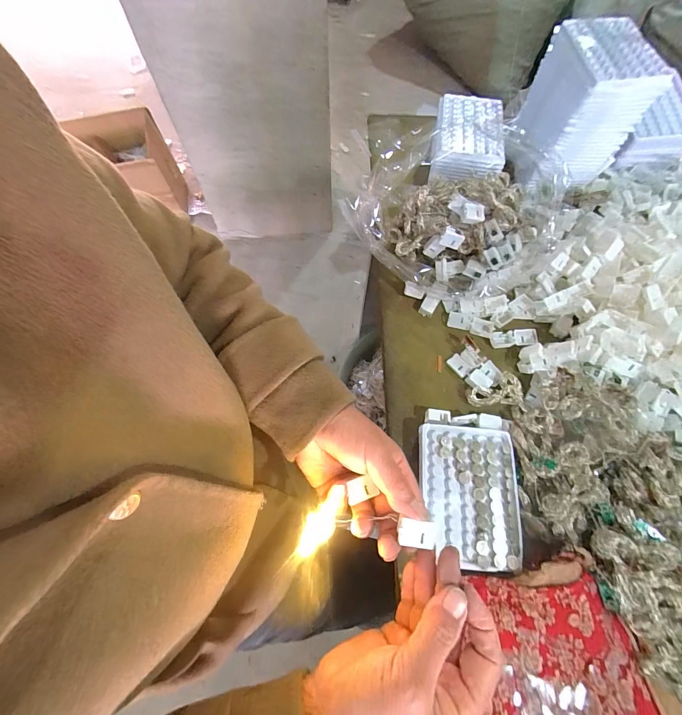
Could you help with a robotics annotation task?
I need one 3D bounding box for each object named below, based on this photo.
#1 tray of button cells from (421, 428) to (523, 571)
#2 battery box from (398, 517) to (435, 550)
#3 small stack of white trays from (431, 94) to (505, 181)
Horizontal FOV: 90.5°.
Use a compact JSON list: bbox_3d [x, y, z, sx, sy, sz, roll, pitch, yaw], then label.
[{"bbox_3d":[0.127,0.133,0.334,0.093,0.007,0.127,4,67,1],"label":"tray of button cells"},{"bbox_3d":[0.054,0.126,0.240,0.026,0.008,0.018,6,67,2],"label":"battery box"},{"bbox_3d":[0.181,-0.313,0.474,0.094,0.035,0.146,11,68,4],"label":"small stack of white trays"}]

